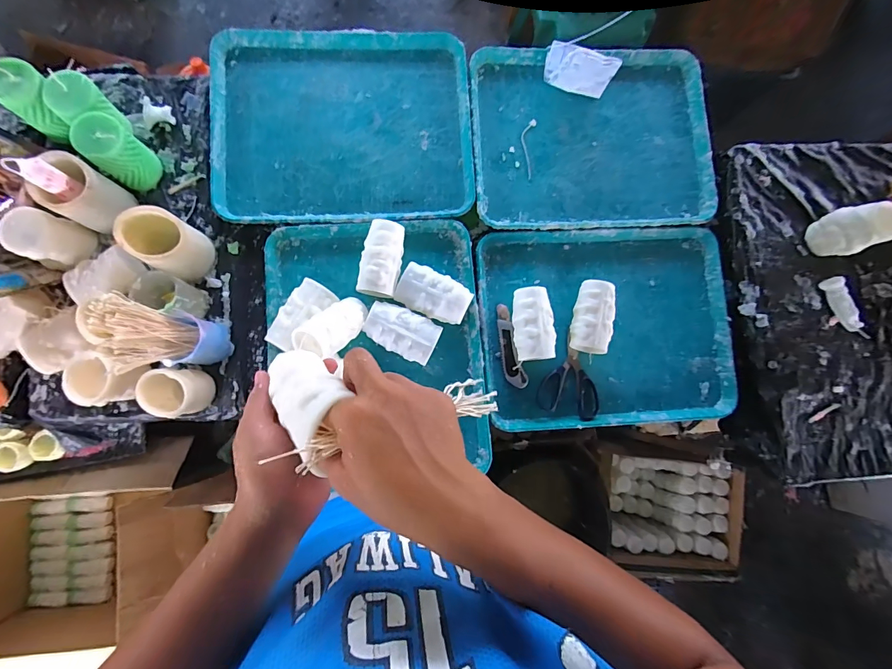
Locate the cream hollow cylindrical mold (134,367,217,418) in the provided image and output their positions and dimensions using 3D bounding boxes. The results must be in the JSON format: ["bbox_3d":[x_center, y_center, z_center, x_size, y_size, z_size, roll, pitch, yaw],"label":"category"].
[{"bbox_3d":[-0.390,0.084,0.588,0.066,0.078,0.066,1,83,-4],"label":"cream hollow cylindrical mold"}]

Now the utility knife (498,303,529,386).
[{"bbox_3d":[0.106,0.019,0.678,0.033,0.011,0.143,-14,85,-6],"label":"utility knife"}]

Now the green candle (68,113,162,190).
[{"bbox_3d":[-0.502,-0.277,0.622,0.062,0.105,0.068,1,83,-4],"label":"green candle"}]

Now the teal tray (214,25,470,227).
[{"bbox_3d":[-0.177,-0.365,0.701,0.437,0.021,0.337,-3,84,-5],"label":"teal tray"}]

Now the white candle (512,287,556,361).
[{"bbox_3d":[0.146,-0.018,0.672,0.064,0.050,0.120,-4,84,-5],"label":"white candle"}]

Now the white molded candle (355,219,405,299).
[{"bbox_3d":[-0.105,-0.122,0.661,0.062,0.053,0.121,10,83,-3],"label":"white molded candle"}]

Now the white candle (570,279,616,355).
[{"bbox_3d":[0.247,-0.031,0.682,0.059,0.047,0.121,10,83,-3],"label":"white candle"}]

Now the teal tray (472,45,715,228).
[{"bbox_3d":[0.265,-0.357,0.737,0.424,0.033,0.335,-2,84,-5],"label":"teal tray"}]

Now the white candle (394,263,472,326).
[{"bbox_3d":[-0.020,-0.065,0.667,0.117,0.044,0.073,27,82,-1],"label":"white candle"}]

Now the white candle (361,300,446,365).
[{"bbox_3d":[-0.071,-0.004,0.653,0.113,0.050,0.071,25,82,-1],"label":"white candle"}]

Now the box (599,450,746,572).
[{"bbox_3d":[0.625,0.515,1.199,0.420,0.187,0.313,6,83,-4],"label":"box"}]

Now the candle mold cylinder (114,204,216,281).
[{"bbox_3d":[-0.414,-0.135,0.608,0.090,0.108,0.079,26,82,-1],"label":"candle mold cylinder"}]

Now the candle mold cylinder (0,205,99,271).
[{"bbox_3d":[-0.590,-0.139,0.592,0.071,0.082,0.069,10,83,-3],"label":"candle mold cylinder"}]

